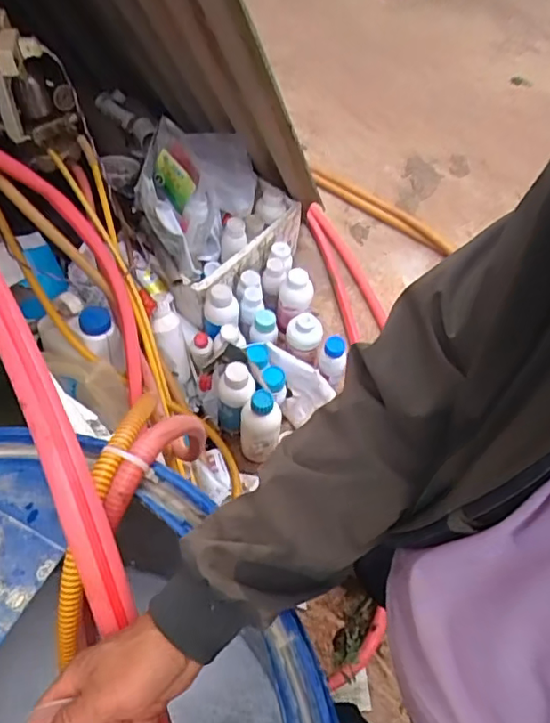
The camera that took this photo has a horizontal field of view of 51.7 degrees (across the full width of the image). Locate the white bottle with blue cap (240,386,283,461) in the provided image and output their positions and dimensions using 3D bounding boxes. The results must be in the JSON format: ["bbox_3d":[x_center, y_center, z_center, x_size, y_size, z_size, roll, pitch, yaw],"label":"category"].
[{"bbox_3d":[-0.032,0.162,1.308,0.090,0.234,0.075,1,52,-2],"label":"white bottle with blue cap"}]

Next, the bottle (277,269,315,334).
[{"bbox_3d":[0.048,-0.156,1.471,0.073,0.173,0.078,39,38,24],"label":"bottle"}]

